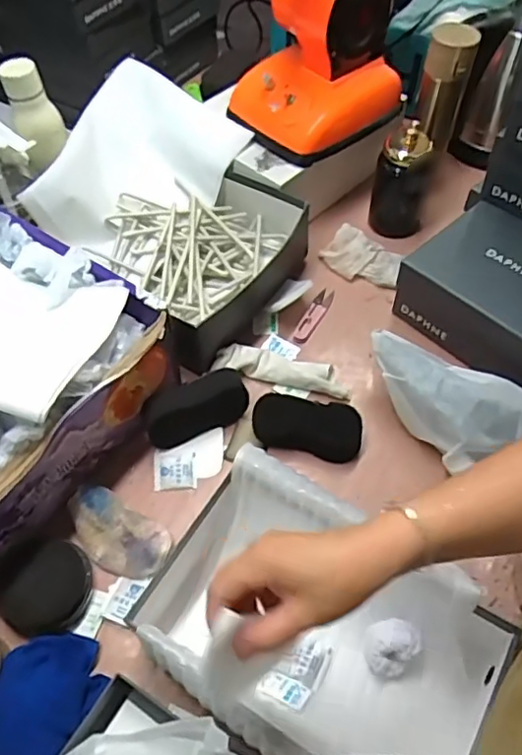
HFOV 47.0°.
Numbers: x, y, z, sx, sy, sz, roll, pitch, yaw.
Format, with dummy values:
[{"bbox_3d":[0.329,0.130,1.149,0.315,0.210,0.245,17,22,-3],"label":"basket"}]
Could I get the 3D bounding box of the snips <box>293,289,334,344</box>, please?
[{"bbox_3d":[0.075,-0.089,0.833,0.025,0.011,0.106,20,58,13],"label":"snips"}]

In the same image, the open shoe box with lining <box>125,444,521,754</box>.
[{"bbox_3d":[0.052,0.230,0.550,0.305,0.092,0.206,32,62,20],"label":"open shoe box with lining"}]

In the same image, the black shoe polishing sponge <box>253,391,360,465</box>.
[{"bbox_3d":[0.055,0.057,0.717,0.128,0.027,0.058,12,57,8],"label":"black shoe polishing sponge"}]

